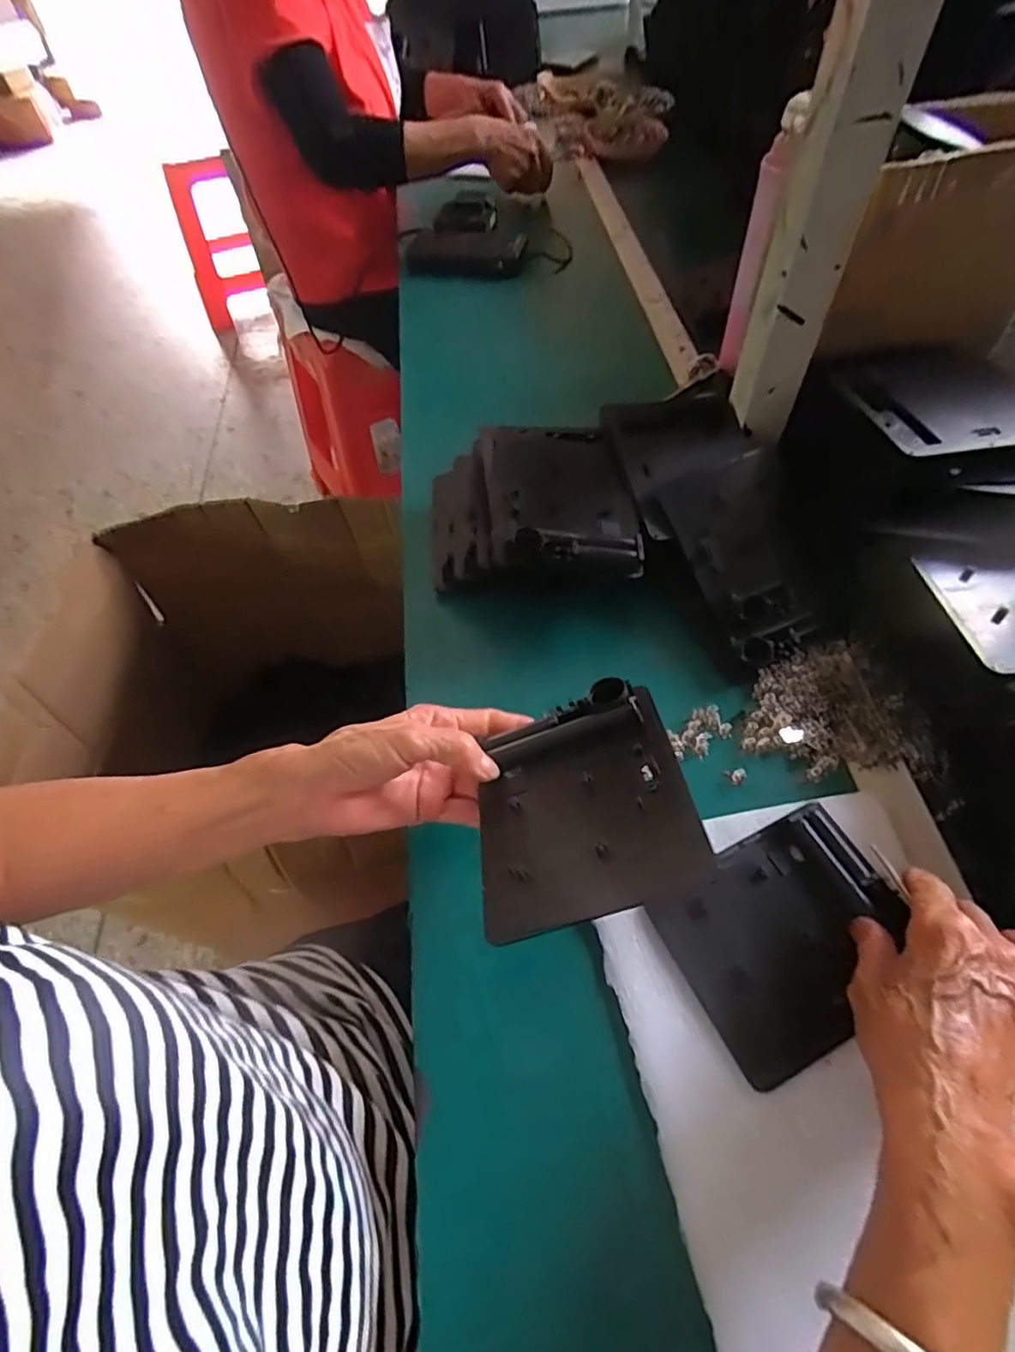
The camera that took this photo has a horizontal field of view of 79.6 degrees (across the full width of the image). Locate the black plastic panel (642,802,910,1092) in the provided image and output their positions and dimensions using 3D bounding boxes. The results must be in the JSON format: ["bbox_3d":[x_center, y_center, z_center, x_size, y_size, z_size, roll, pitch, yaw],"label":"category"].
[{"bbox_3d":[0.163,0.149,0.351,0.128,0.018,0.107,-24,59,-13],"label":"black plastic panel"}]

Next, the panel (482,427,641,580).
[{"bbox_3d":[0.038,-0.141,0.485,0.120,0.033,0.155,-5,57,-1],"label":"panel"}]

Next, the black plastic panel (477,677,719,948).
[{"bbox_3d":[0.036,0.064,0.318,0.108,0.014,0.127,-20,40,11],"label":"black plastic panel"}]

